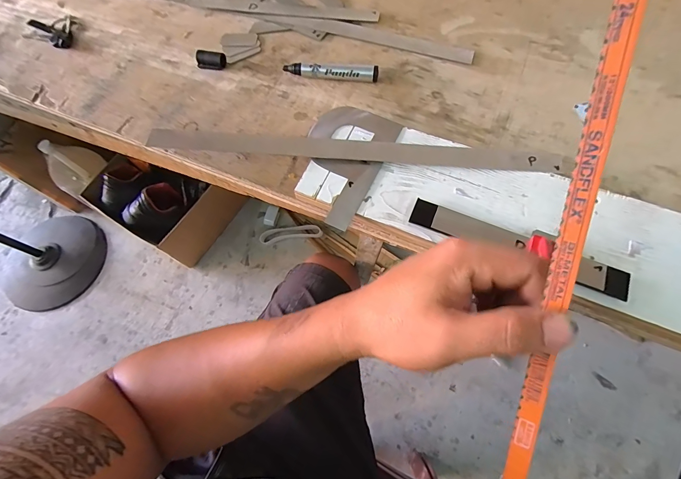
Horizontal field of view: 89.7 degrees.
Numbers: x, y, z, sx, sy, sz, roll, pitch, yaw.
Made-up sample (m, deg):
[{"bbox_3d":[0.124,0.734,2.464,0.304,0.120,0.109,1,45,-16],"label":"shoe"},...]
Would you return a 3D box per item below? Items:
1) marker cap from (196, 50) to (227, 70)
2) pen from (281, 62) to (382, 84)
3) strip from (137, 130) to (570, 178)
[{"bbox_3d":[-0.167,-0.231,0.441,0.038,0.017,0.017,5,67,4],"label":"marker cap"},{"bbox_3d":[-0.012,-0.207,0.424,0.116,0.016,0.014,7,67,5],"label":"pen"},{"bbox_3d":[0.016,-0.097,0.370,0.449,0.007,0.034,6,67,4],"label":"strip"}]

